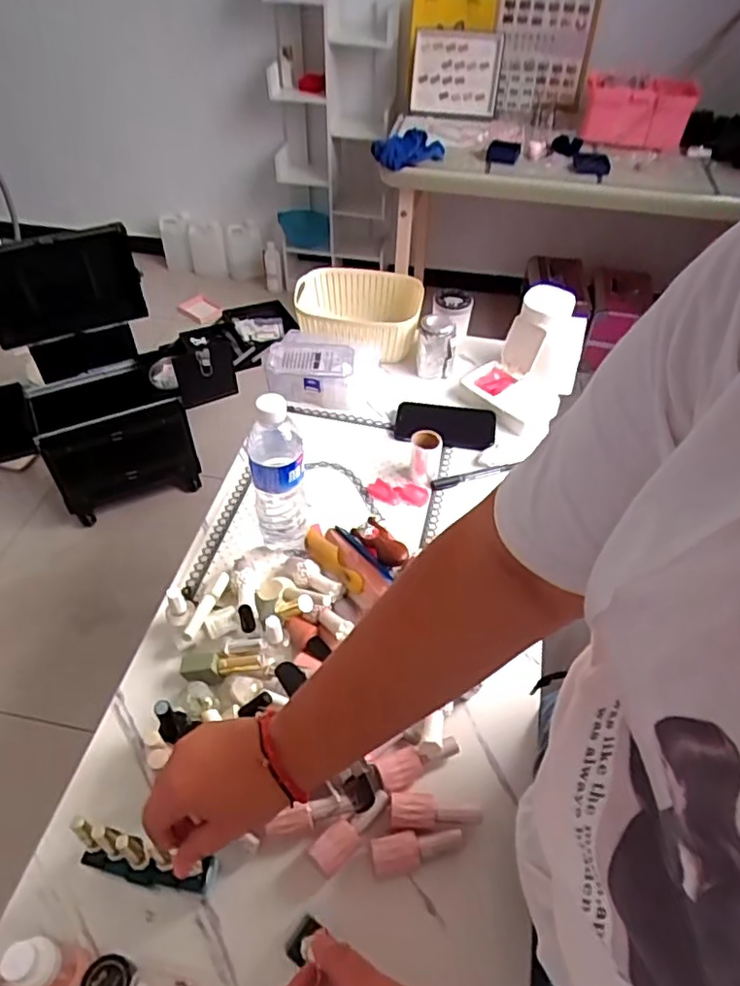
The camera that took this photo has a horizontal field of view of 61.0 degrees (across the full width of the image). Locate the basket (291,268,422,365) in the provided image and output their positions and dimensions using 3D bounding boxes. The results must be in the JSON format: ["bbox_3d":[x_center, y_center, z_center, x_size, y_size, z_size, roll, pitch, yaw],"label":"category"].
[{"bbox_3d":[-0.011,-0.309,1.087,0.218,0.099,0.179,-5,49,-6],"label":"basket"}]

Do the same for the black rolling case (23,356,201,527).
[{"bbox_3d":[-0.701,-0.168,1.749,0.369,0.349,0.233,-17,51,-17],"label":"black rolling case"}]

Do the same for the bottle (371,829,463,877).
[{"bbox_3d":[0.042,0.320,0.564,0.080,0.020,0.029,-5,49,-7],"label":"bottle"}]

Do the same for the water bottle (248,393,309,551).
[{"bbox_3d":[-0.109,-0.025,0.746,0.064,0.224,0.073,-7,49,-8],"label":"water bottle"}]

